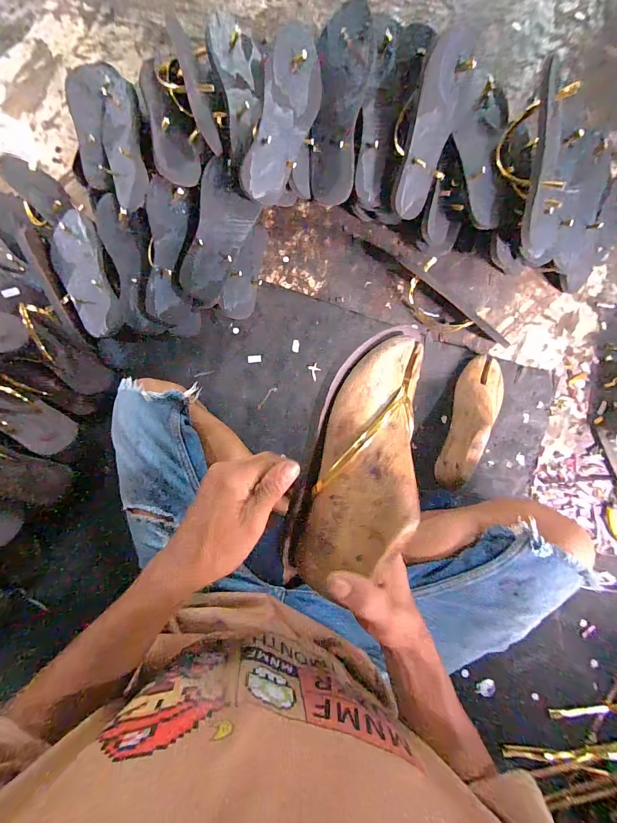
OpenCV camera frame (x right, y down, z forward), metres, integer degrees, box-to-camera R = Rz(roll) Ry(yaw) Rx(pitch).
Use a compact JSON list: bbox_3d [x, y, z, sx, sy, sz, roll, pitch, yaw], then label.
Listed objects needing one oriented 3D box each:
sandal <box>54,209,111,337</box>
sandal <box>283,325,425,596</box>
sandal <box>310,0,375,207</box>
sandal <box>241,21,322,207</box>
[{"bbox_3d":[-0.390,-0.247,0.572,0.066,0.033,0.248,-22,84,-3],"label":"sandal"},{"bbox_3d":[0.049,0.042,0.290,0.091,0.050,0.245,18,89,2],"label":"sandal"},{"bbox_3d":[0.050,-0.487,0.546,0.080,0.027,0.252,8,113,1],"label":"sandal"},{"bbox_3d":[-0.037,-0.444,0.515,0.099,0.030,0.220,2,111,-36],"label":"sandal"}]

